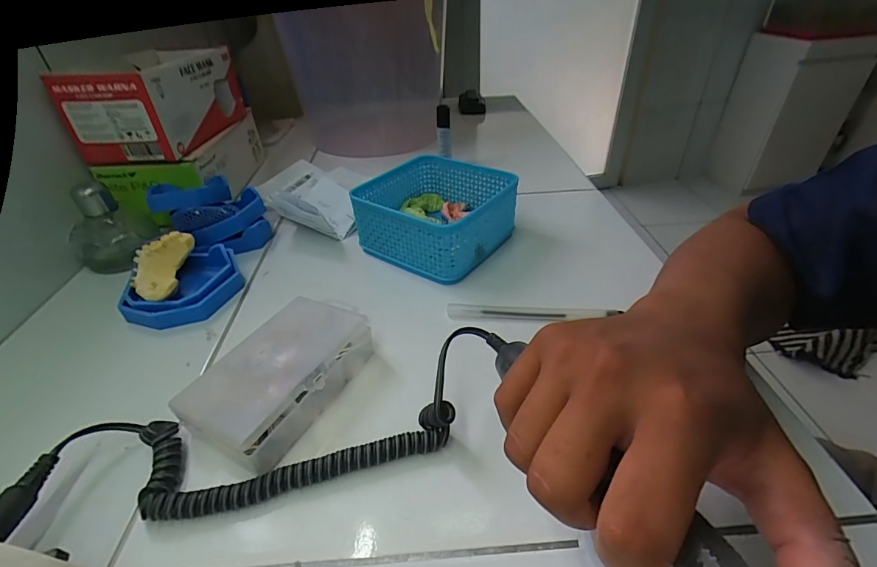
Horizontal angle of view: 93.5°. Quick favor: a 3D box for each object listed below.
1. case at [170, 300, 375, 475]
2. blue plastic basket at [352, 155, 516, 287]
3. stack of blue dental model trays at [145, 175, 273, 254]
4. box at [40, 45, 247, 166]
[{"bbox_3d":[-0.104,0.061,0.286,0.075,0.036,0.125,17,43,24],"label":"case"},{"bbox_3d":[-0.001,-0.073,0.429,0.129,0.064,0.131,23,46,30],"label":"blue plastic basket"},{"bbox_3d":[-0.244,-0.076,0.447,0.097,0.062,0.093,-24,43,-23],"label":"stack of blue dental model trays"},{"bbox_3d":[-0.322,-0.218,0.487,0.106,0.078,0.194,-1,39,4],"label":"box"}]

